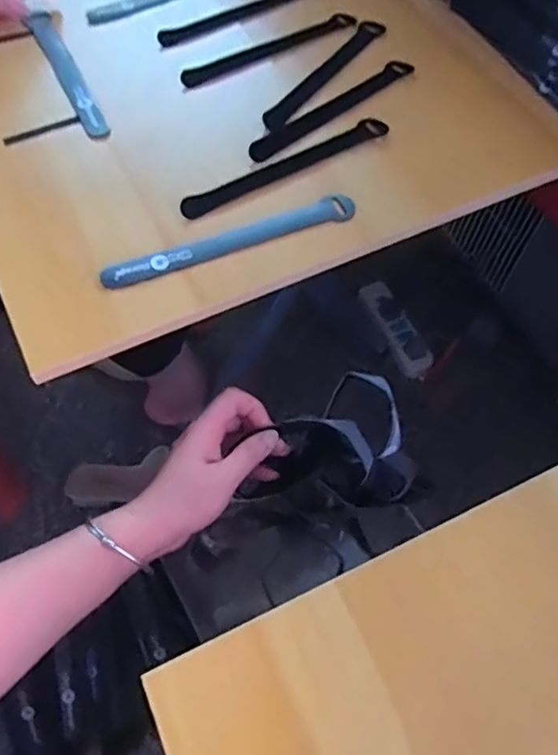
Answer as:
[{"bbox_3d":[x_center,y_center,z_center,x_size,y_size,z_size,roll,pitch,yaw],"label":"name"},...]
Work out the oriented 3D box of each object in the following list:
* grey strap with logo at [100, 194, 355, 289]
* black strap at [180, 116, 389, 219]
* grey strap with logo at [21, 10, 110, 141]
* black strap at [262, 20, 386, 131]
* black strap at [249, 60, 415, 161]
[{"bbox_3d":[-0.033,-0.104,0.447,0.198,0.007,0.027,-23,63,-14],"label":"grey strap with logo"},{"bbox_3d":[0.008,-0.176,0.496,0.203,0.004,0.025,-31,66,-22],"label":"black strap"},{"bbox_3d":[-0.194,-0.280,0.548,0.022,0.009,0.201,-22,63,-13],"label":"grey strap with logo"},{"bbox_3d":[0.046,-0.293,0.572,0.024,0.004,0.217,27,63,13],"label":"black strap"},{"bbox_3d":[0.050,-0.242,0.540,0.023,0.006,0.207,39,61,18],"label":"black strap"}]

